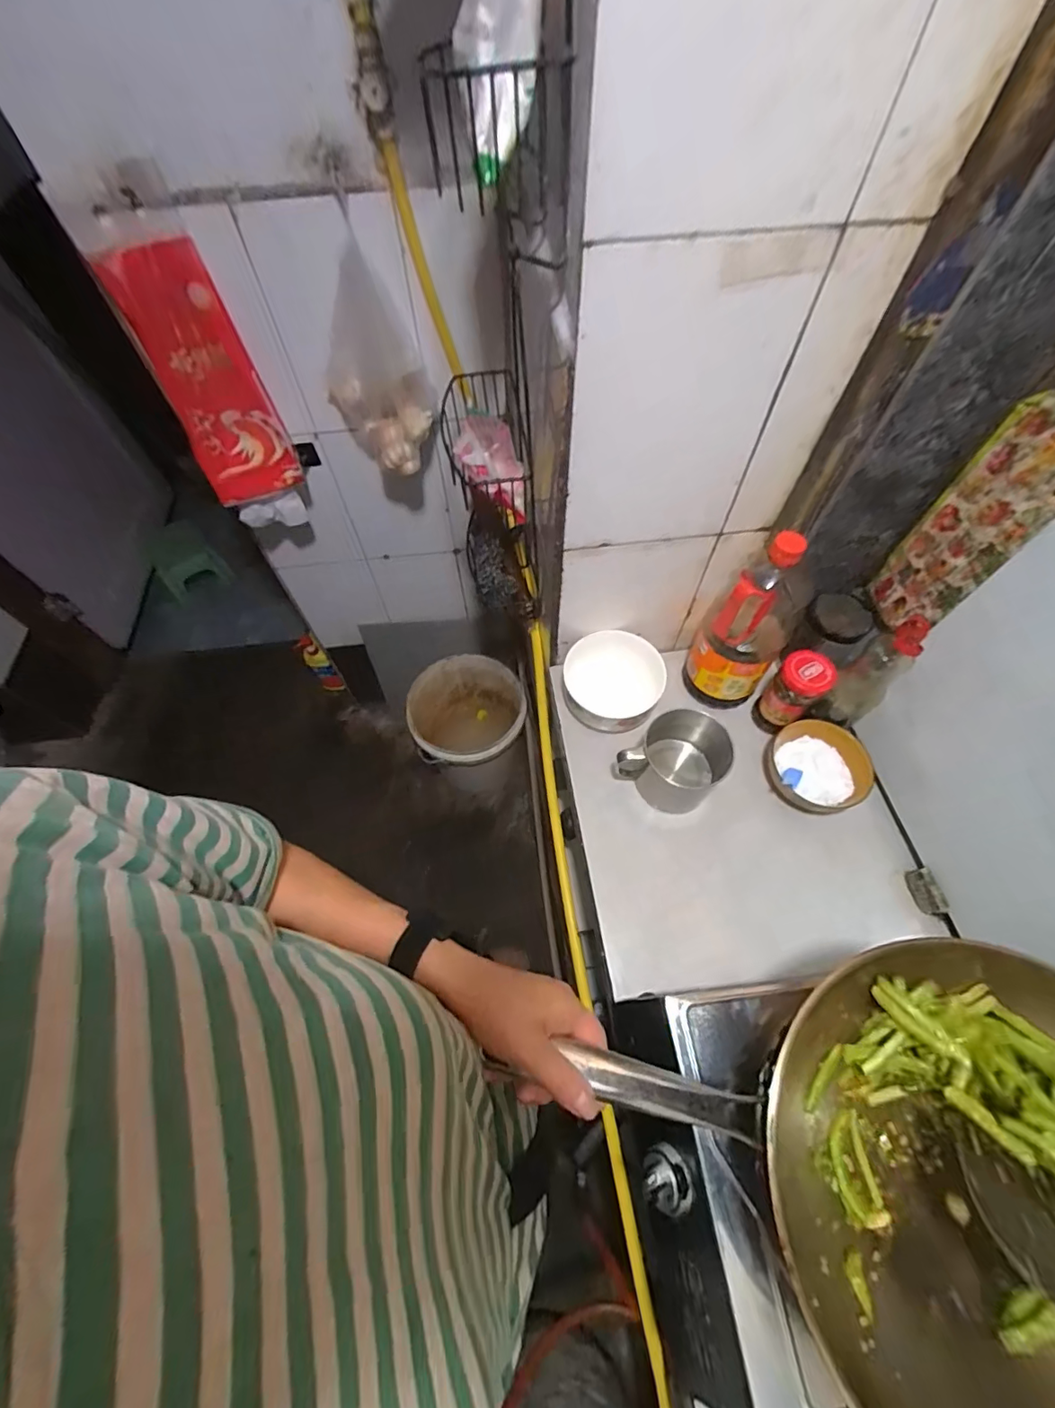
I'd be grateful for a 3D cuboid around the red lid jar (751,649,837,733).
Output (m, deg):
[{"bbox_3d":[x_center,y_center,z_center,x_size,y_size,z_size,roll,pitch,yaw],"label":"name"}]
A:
[{"bbox_3d":[0.371,-0.011,0.737,0.060,0.145,0.062,-1,60,1],"label":"red lid jar"}]

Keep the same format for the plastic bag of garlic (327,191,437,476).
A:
[{"bbox_3d":[-0.220,-0.489,0.745,0.143,0.269,0.122,-13,61,-5],"label":"plastic bag of garlic"}]

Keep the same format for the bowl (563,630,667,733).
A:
[{"bbox_3d":[0.125,-0.032,0.766,0.136,0.074,0.130,-1,60,1],"label":"bowl"}]

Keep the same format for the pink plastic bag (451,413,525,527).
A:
[{"bbox_3d":[-0.045,-0.290,0.648,0.082,0.098,0.066,4,61,4],"label":"pink plastic bag"}]

